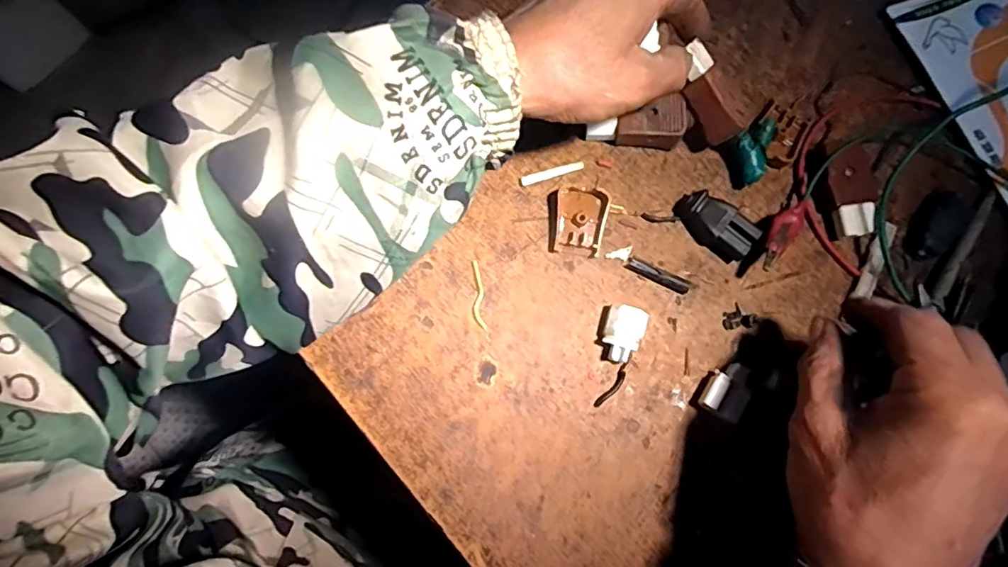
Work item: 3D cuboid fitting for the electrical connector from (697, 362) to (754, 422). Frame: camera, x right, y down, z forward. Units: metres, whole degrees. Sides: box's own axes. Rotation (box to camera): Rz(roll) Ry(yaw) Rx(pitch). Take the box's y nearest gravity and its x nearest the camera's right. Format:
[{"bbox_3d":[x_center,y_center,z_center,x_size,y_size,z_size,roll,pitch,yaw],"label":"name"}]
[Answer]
[{"bbox_3d":[0.127,0.061,0.310,0.023,0.014,0.032,36,78,9],"label":"electrical connector"}]

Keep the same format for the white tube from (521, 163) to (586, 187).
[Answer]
[{"bbox_3d":[0.030,-0.068,0.340,0.041,0.004,0.006,-18,75,-5],"label":"white tube"}]

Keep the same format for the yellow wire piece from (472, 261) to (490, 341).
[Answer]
[{"bbox_3d":[-0.015,0.010,0.322,0.008,0.004,0.047,-8,75,-2],"label":"yellow wire piece"}]

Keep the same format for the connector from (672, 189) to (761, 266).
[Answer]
[{"bbox_3d":[0.128,-0.036,0.329,0.026,0.018,0.049,-40,78,-10],"label":"connector"}]

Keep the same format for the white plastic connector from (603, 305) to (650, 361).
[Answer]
[{"bbox_3d":[0.069,0.030,0.316,0.023,0.014,0.031,16,75,5],"label":"white plastic connector"}]

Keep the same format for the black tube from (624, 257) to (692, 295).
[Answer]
[{"bbox_3d":[0.092,-0.005,0.328,0.040,0.005,0.009,25,76,7],"label":"black tube"}]

